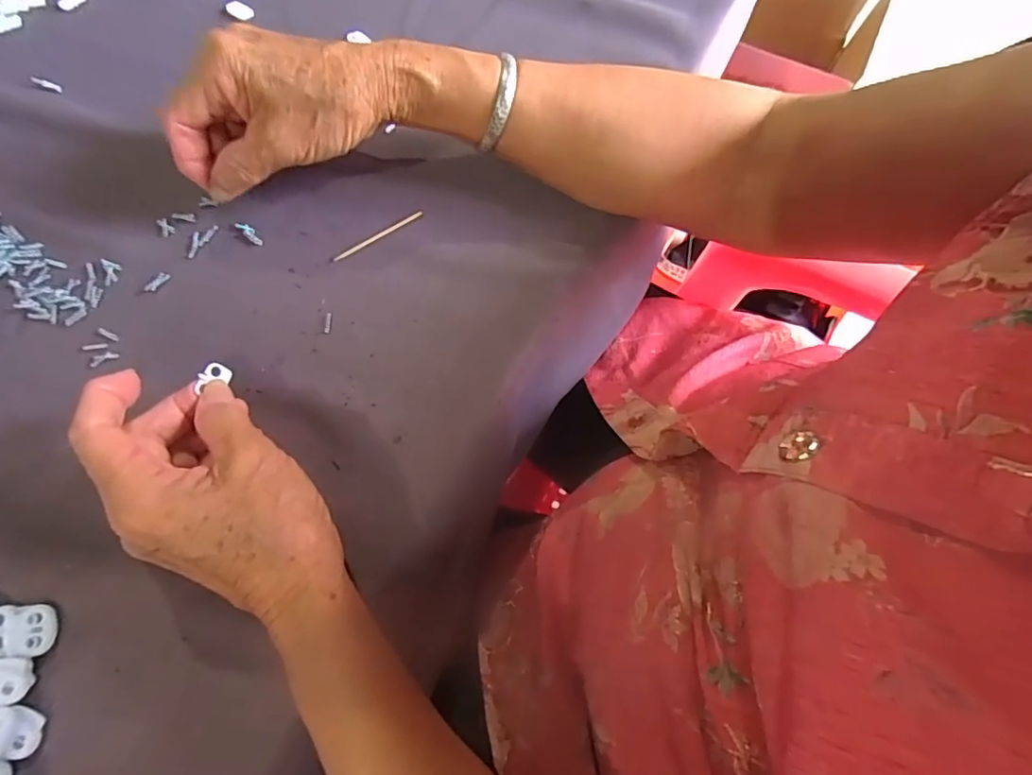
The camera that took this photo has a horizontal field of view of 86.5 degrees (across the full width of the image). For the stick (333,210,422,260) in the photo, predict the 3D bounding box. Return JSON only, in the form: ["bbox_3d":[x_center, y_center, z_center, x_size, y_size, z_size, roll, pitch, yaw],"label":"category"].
[{"bbox_3d":[-0.083,-0.092,0.333,0.059,0.004,0.004,-31,74,-11],"label":"stick"}]

